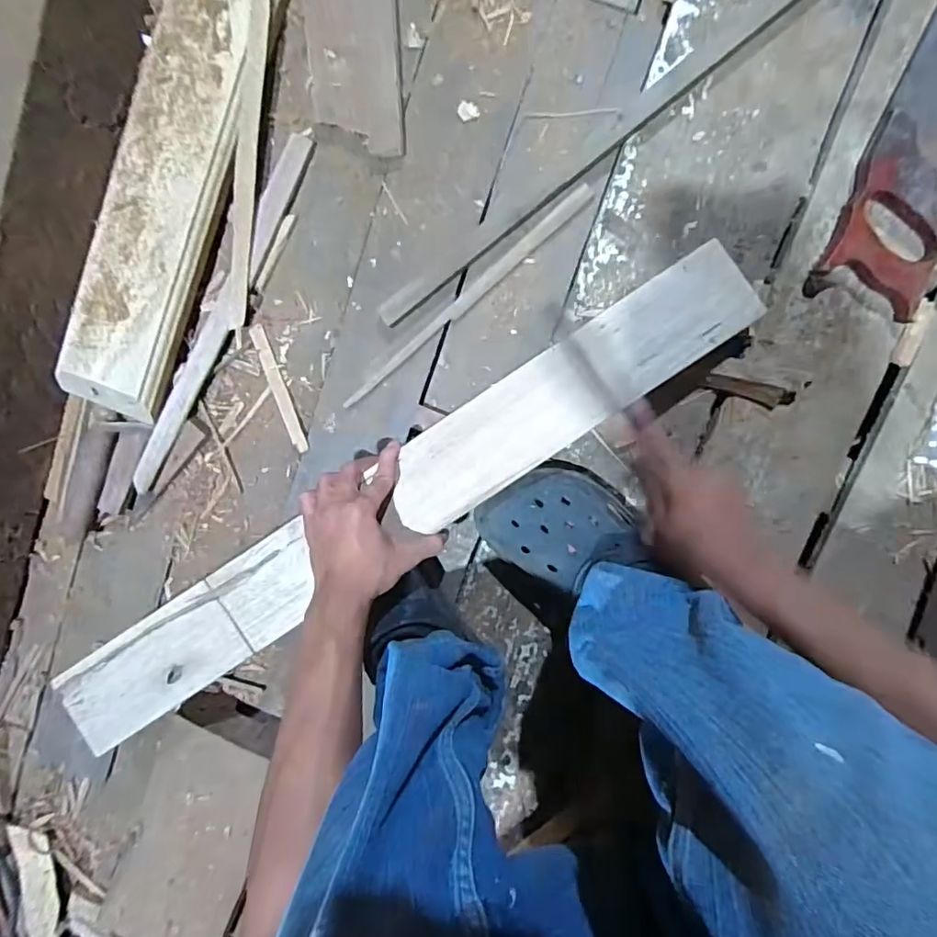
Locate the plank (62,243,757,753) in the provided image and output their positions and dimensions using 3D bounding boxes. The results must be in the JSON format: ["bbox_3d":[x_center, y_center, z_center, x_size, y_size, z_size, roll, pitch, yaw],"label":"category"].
[{"bbox_3d":[-0.058,0.030,0.504,0.723,0.018,0.084,-34,93,2],"label":"plank"}]

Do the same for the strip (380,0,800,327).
[{"bbox_3d":[0.157,-0.328,0.503,0.593,0.021,0.022,-36,93,8],"label":"strip"}]

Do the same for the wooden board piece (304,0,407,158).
[{"bbox_3d":[-0.109,-0.408,0.522,0.087,0.023,0.198,-2,97,5],"label":"wooden board piece"}]

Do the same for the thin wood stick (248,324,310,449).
[{"bbox_3d":[-0.201,-0.084,0.581,0.017,0.005,0.138,-19,95,7],"label":"thin wood stick"}]

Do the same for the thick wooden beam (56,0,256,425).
[{"bbox_3d":[-0.296,-0.282,0.543,0.103,0.043,0.475,22,98,2],"label":"thick wooden beam"}]

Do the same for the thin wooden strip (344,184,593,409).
[{"bbox_3d":[-0.004,-0.169,0.552,0.316,0.007,0.016,-40,93,8],"label":"thin wooden strip"}]

